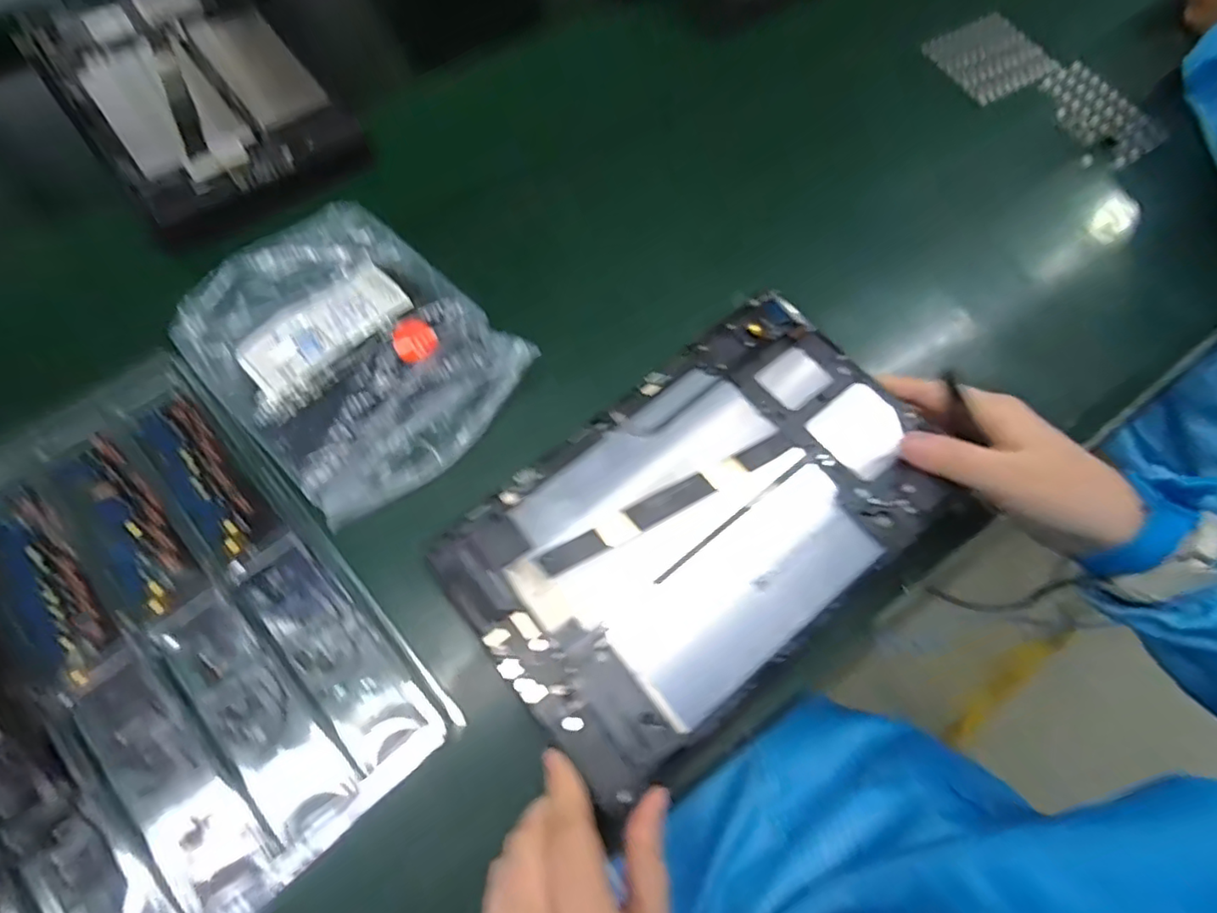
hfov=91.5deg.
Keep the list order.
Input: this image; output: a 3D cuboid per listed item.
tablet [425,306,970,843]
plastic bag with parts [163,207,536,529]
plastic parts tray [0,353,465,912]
[{"bbox_3d":[0.046,0.028,0.293,0.235,0.012,0.147,-39,70,-14],"label":"tablet"},{"bbox_3d":[-0.148,-0.064,0.339,0.169,0.032,0.141,43,71,14],"label":"plastic bag with parts"},{"bbox_3d":[-0.241,0.094,0.279,0.216,0.023,0.272,-38,74,-18],"label":"plastic parts tray"}]

